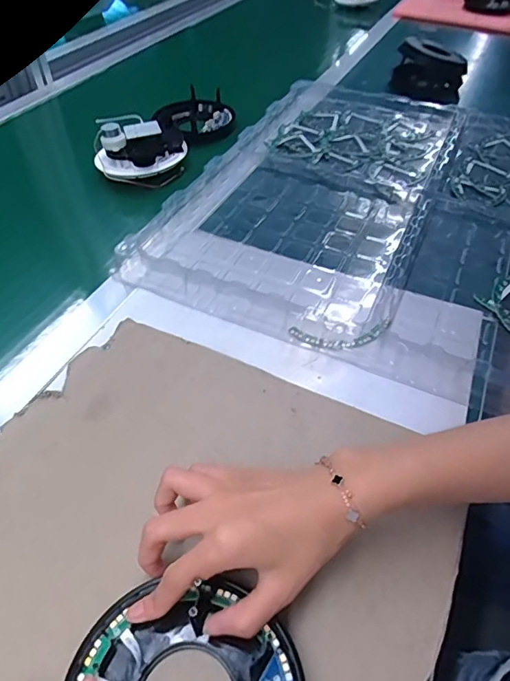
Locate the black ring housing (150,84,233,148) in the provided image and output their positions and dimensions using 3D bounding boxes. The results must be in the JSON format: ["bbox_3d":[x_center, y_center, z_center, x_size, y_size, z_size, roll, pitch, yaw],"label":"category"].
[{"bbox_3d":[-0.089,-0.346,0.736,0.106,0.032,0.146,11,50,9],"label":"black ring housing"}]

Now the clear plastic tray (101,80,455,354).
[{"bbox_3d":[0.083,-0.210,0.623,0.281,0.034,0.525,19,51,16],"label":"clear plastic tray"}]

